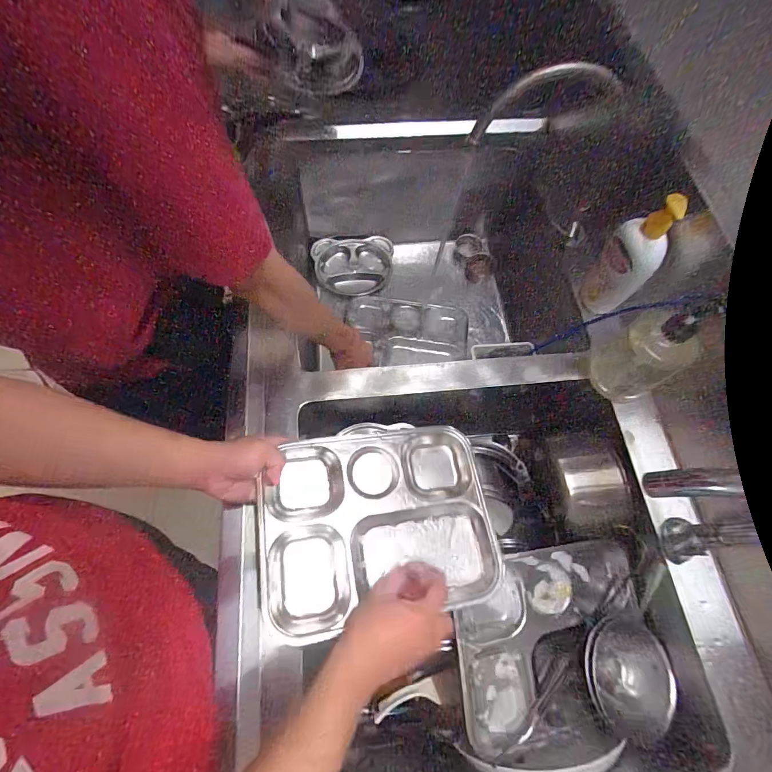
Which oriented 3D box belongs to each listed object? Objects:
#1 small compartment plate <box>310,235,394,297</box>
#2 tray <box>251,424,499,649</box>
[{"bbox_3d":[-0.082,-0.315,1.030,0.206,0.029,0.167,-6,67,-5],"label":"small compartment plate"},{"bbox_3d":[-0.008,0.176,0.518,0.300,0.030,0.226,-3,67,-15],"label":"tray"}]

